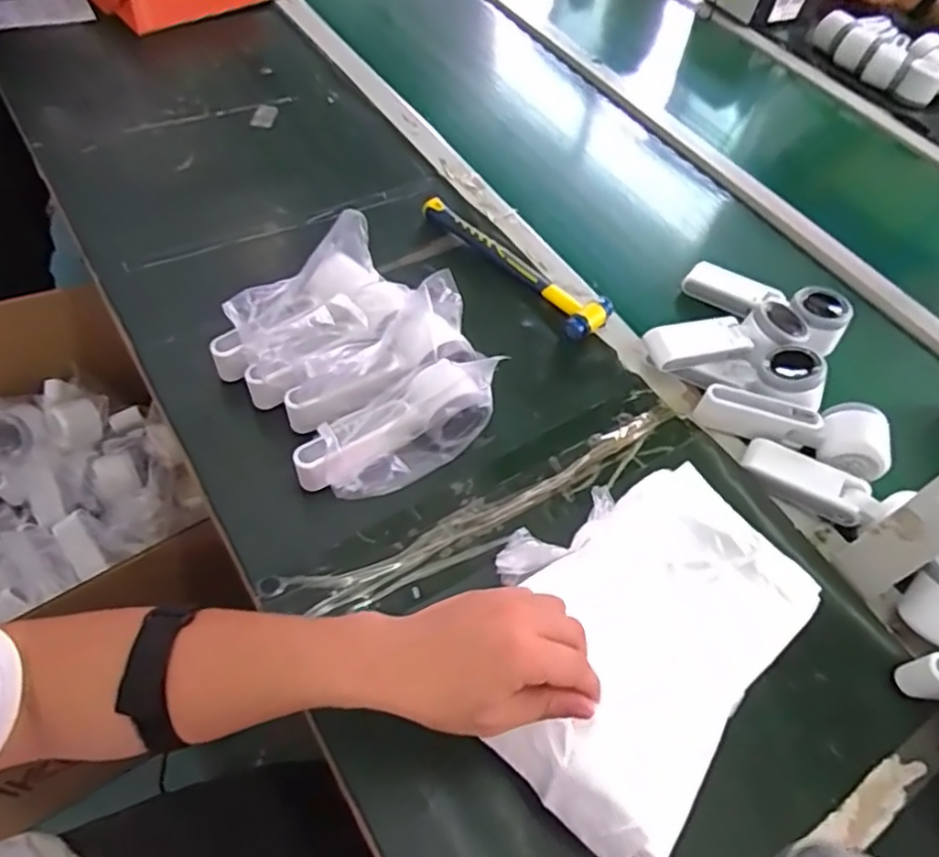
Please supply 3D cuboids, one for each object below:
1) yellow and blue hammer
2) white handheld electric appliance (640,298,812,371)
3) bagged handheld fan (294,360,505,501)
[{"bbox_3d":[0.050,-0.183,0.727,0.061,0.024,0.240,-34,65,-27],"label":"yellow and blue hammer"},{"bbox_3d":[0.251,-0.085,0.668,0.166,0.044,0.064,-12,57,-16],"label":"white handheld electric appliance"},{"bbox_3d":[-0.057,-0.001,0.552,0.176,0.086,0.067,-33,65,-27],"label":"bagged handheld fan"}]

